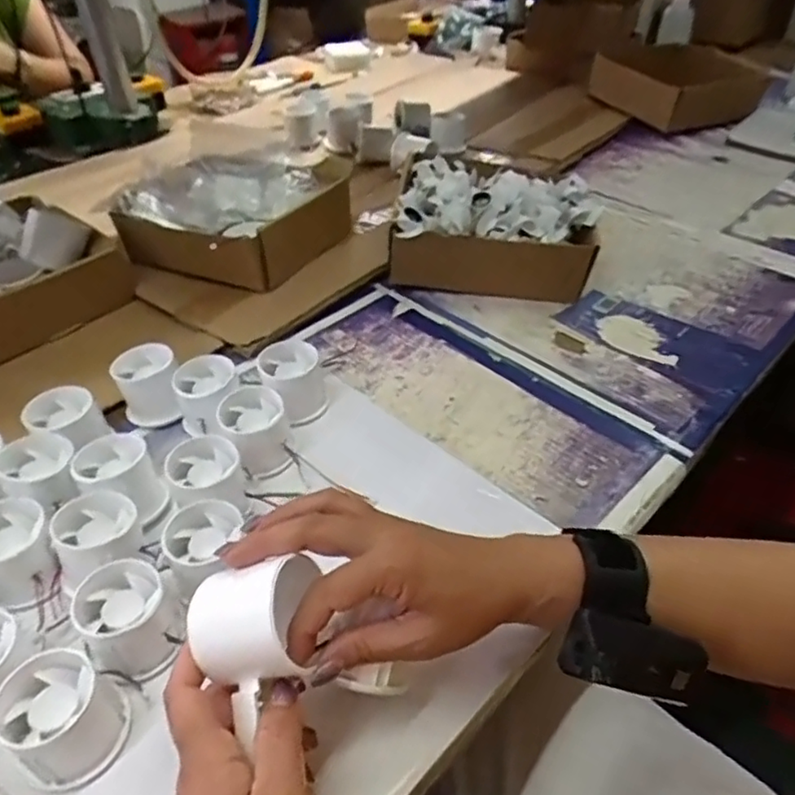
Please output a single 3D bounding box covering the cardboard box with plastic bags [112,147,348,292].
[{"bbox_3d":[-0.181,-0.217,0.733,0.215,0.092,0.197,17,45,19],"label":"cardboard box with plastic bags"}]

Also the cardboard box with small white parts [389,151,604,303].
[{"bbox_3d":[0.104,-0.190,0.705,0.207,0.100,0.170,3,42,4],"label":"cardboard box with small white parts"}]

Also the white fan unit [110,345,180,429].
[{"bbox_3d":[-0.212,-0.009,0.538,0.050,0.049,0.061,-14,43,-14],"label":"white fan unit"}]

